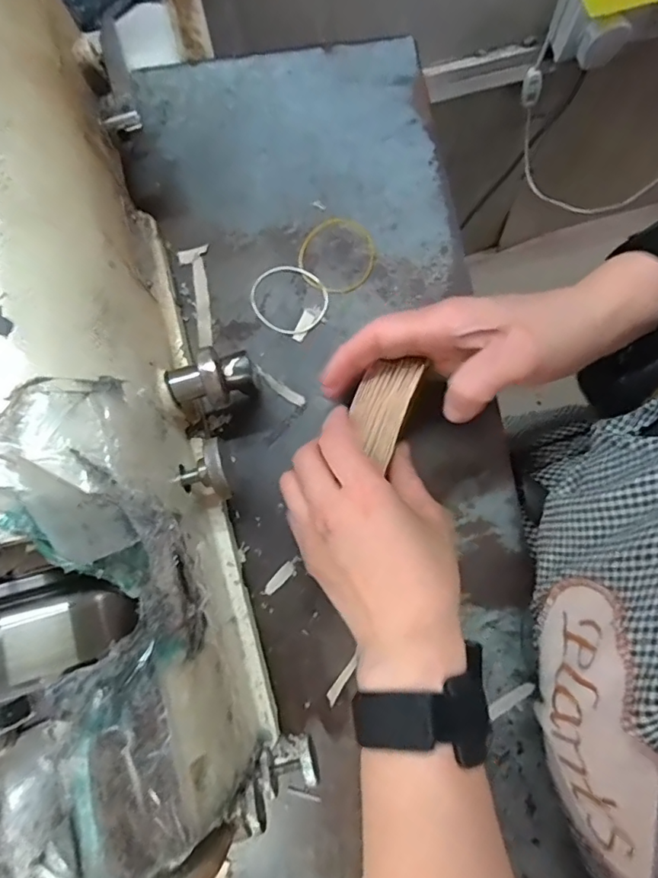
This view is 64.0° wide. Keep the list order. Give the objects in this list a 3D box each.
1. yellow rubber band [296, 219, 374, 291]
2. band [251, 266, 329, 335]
[{"bbox_3d":[0.006,-0.130,0.370,0.052,0.004,0.057,0,80,1],"label":"yellow rubber band"},{"bbox_3d":[-0.028,-0.097,0.366,0.053,0.004,0.048,36,83,7],"label":"band"}]

